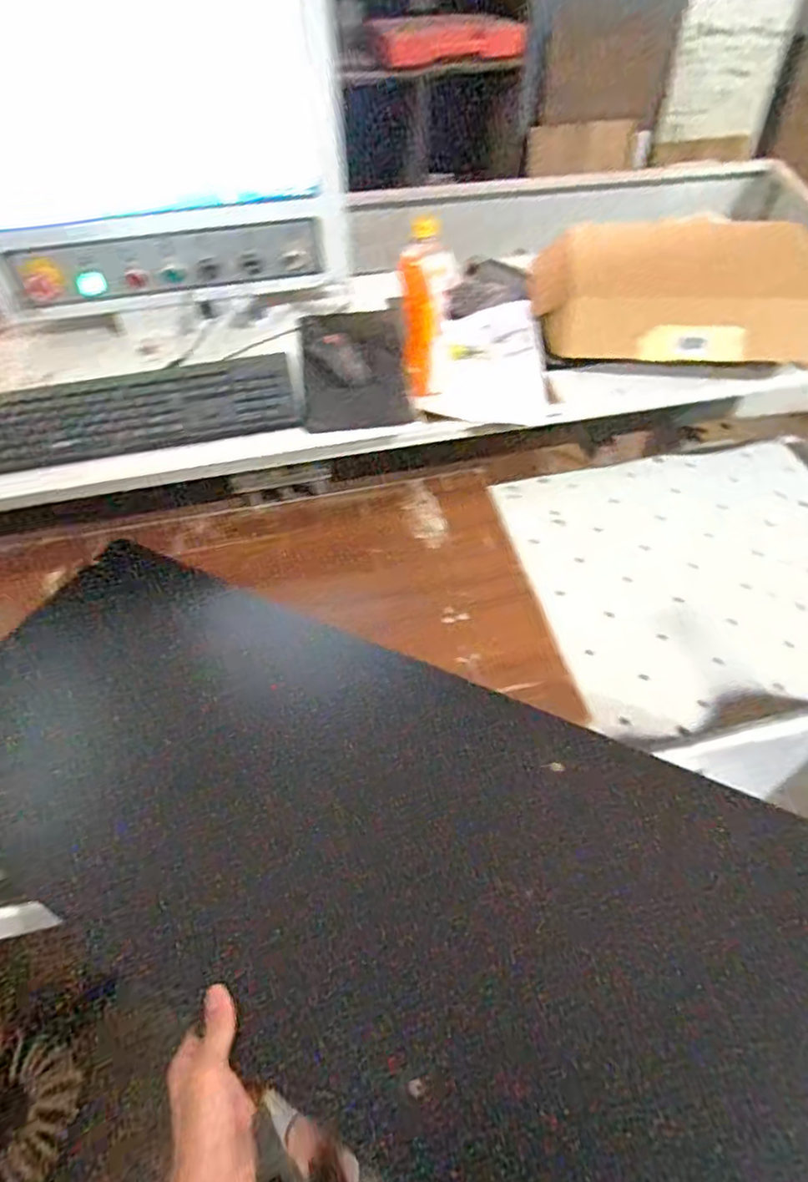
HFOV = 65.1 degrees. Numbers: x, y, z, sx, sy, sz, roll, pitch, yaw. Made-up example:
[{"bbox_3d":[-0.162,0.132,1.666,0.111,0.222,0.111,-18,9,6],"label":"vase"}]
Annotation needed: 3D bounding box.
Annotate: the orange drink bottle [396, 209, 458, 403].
[{"bbox_3d":[0.031,-0.370,0.857,0.077,0.200,0.082,-2,51,1],"label":"orange drink bottle"}]

